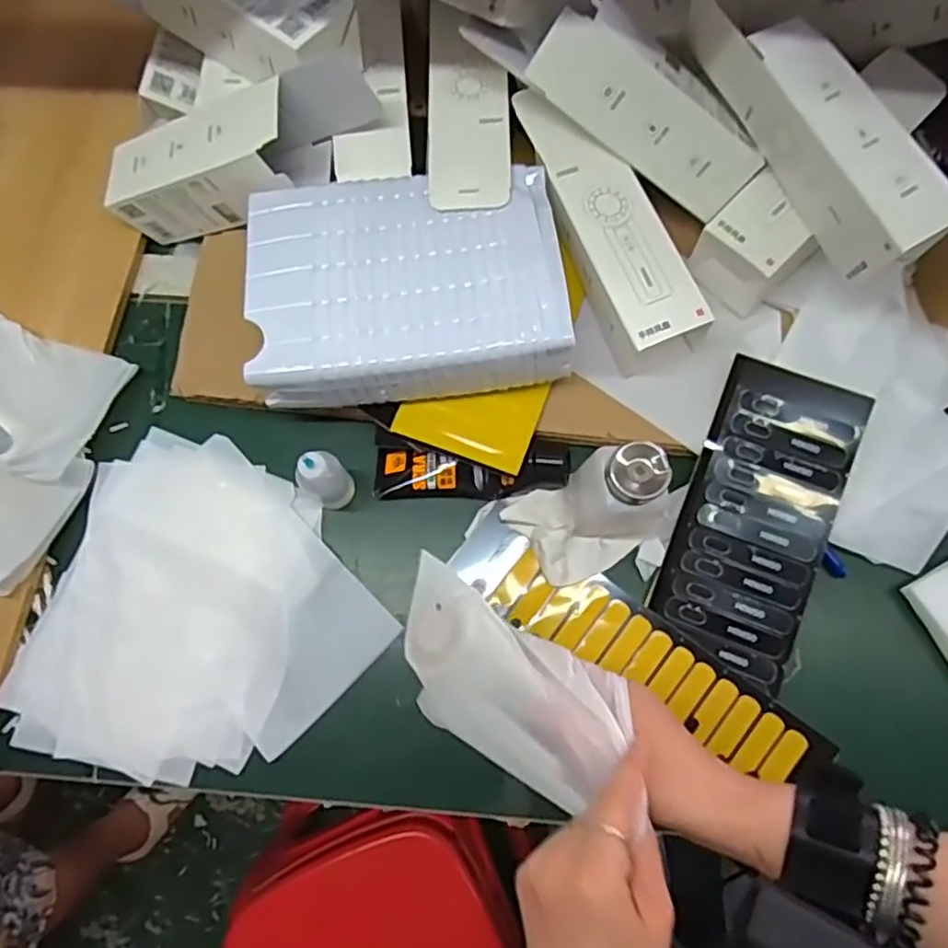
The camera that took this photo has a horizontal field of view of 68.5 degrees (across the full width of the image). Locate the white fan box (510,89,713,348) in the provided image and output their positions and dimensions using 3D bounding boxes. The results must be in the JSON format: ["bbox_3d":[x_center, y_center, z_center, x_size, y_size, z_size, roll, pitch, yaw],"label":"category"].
[{"bbox_3d":[0.105,-0.200,0.561,0.070,0.063,0.228,-21,77,-5],"label":"white fan box"}]

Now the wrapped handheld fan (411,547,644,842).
[{"bbox_3d":[0.012,0.127,0.428,0.190,0.037,0.082,28,75,45],"label":"wrapped handheld fan"}]

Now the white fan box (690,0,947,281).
[{"bbox_3d":[0.246,-0.253,0.508,0.063,0.065,0.238,-31,78,-7],"label":"white fan box"}]

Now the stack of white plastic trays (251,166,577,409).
[{"bbox_3d":[-0.051,-0.143,0.534,0.230,0.056,0.167,-4,77,-1],"label":"stack of white plastic trays"}]

